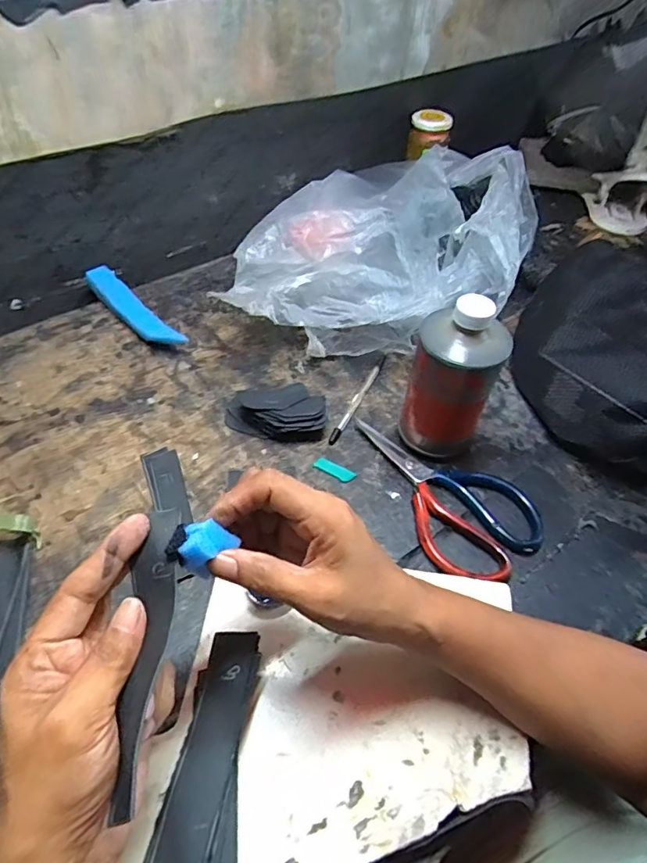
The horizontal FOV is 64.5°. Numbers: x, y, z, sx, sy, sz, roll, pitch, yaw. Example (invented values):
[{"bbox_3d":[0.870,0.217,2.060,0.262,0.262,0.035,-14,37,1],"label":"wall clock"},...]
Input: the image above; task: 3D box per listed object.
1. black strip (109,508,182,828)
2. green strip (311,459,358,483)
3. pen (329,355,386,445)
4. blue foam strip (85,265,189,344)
[{"bbox_3d":[-0.085,0.102,0.245,0.023,0.010,0.130,2,64,-2],"label":"black strip"},{"bbox_3d":[0.010,0.036,0.478,0.040,0.004,0.014,25,53,17],"label":"green strip"},{"bbox_3d":[0.038,-0.037,0.544,0.009,0.007,0.139,22,52,15],"label":"pen"},{"bbox_3d":[-0.224,-0.145,0.596,0.167,0.010,0.034,40,76,24],"label":"blue foam strip"}]

